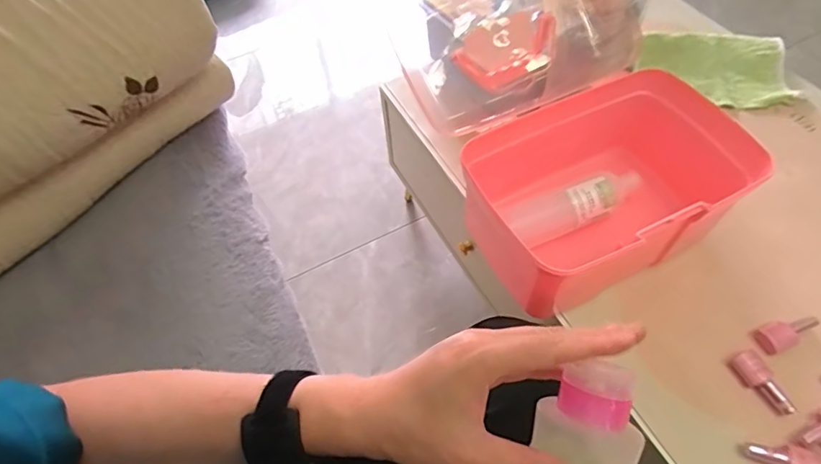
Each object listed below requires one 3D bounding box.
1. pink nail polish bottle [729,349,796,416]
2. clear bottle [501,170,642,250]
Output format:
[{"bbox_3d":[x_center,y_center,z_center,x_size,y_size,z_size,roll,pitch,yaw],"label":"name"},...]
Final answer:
[{"bbox_3d":[0.392,0.168,0.546,0.026,0.022,0.071,-18,58,-8],"label":"pink nail polish bottle"},{"bbox_3d":[0.220,-0.037,0.639,0.198,0.041,0.051,-20,58,-9],"label":"clear bottle"}]

